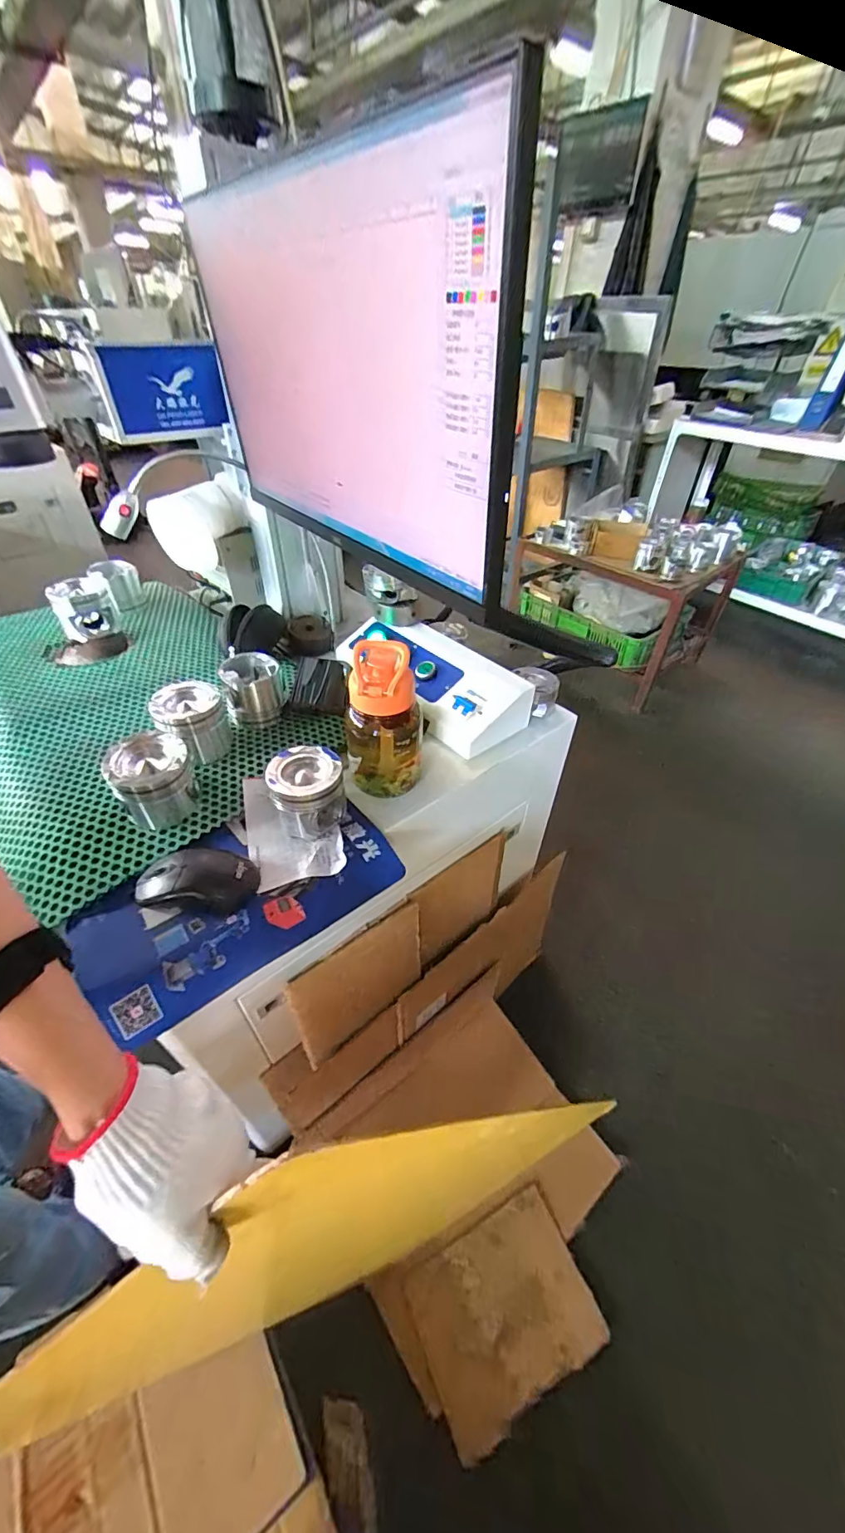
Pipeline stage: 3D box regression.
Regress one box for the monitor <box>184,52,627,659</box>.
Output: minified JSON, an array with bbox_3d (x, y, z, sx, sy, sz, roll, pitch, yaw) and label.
[{"bbox_3d":[-0.079,-0.358,0.465,0.061,0.266,0.470,-27,49,-28],"label":"monitor"}]

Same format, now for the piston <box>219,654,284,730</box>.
[{"bbox_3d":[-0.227,-0.104,0.652,0.077,0.066,0.086,-15,45,-18],"label":"piston"}]

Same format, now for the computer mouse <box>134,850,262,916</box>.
[{"bbox_3d":[-0.221,0.113,0.476,0.109,0.032,0.052,0,42,-1],"label":"computer mouse"}]

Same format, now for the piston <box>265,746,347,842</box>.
[{"bbox_3d":[-0.127,0.028,0.536,0.079,0.069,0.082,-15,45,-18],"label":"piston"}]

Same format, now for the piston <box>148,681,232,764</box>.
[{"bbox_3d":[-0.278,-0.052,0.589,0.077,0.073,0.072,-15,45,-18],"label":"piston"}]

